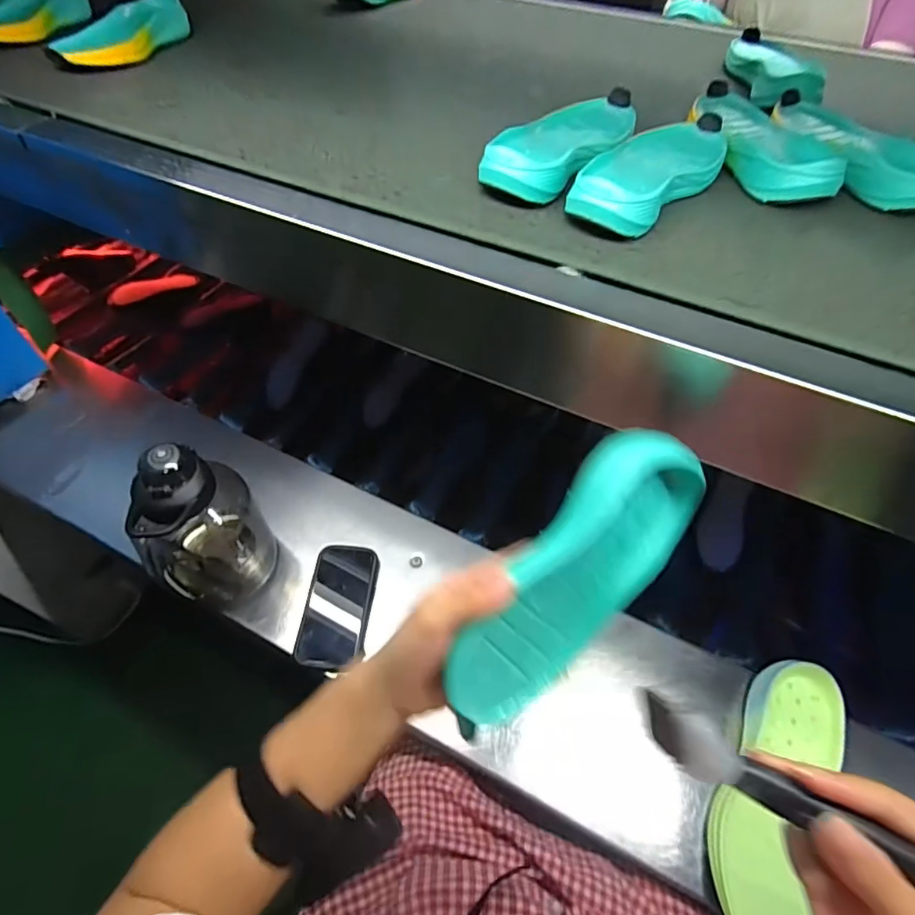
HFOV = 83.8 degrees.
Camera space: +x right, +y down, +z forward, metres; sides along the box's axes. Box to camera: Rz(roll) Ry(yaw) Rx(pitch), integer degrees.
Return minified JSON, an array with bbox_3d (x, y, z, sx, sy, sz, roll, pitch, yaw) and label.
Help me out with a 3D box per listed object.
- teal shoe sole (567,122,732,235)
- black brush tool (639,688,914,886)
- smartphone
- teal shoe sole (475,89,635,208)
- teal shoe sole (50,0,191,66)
[{"bbox_3d":[0.172,-0.256,0.456,0.085,0.040,0.213,32,58,20],"label":"teal shoe sole"},{"bbox_3d":[0.166,0.164,0.239,0.169,0.023,0.019,23,56,15],"label":"black brush tool"},{"bbox_3d":[-0.152,0.190,0.659,0.081,0.017,0.154,5,53,1],"label":"smartphone"},{"bbox_3d":[0.103,-0.301,0.488,0.086,0.039,0.209,26,56,16],"label":"teal shoe sole"},{"bbox_3d":[-0.423,-0.546,0.651,0.078,0.033,0.190,12,53,7],"label":"teal shoe sole"}]

